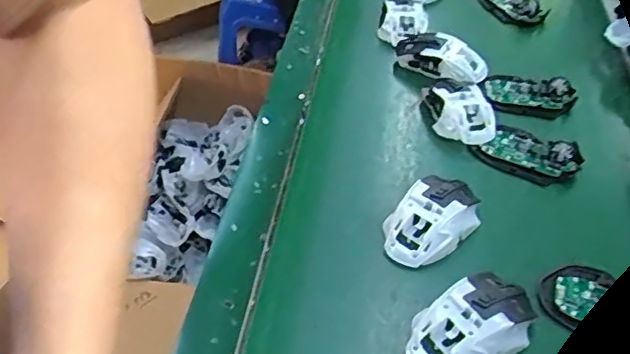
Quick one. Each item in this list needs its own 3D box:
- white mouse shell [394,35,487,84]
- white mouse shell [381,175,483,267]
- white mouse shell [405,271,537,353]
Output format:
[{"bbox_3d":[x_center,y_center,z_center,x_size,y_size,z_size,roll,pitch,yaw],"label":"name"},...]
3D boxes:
[{"bbox_3d":[0.153,-0.149,0.765,0.123,0.047,0.054,26,50,24],"label":"white mouse shell"},{"bbox_3d":[0.111,0.037,0.573,0.066,0.037,0.109,34,53,30],"label":"white mouse shell"},{"bbox_3d":[0.126,0.118,0.488,0.112,0.036,0.068,-22,48,-21],"label":"white mouse shell"}]

